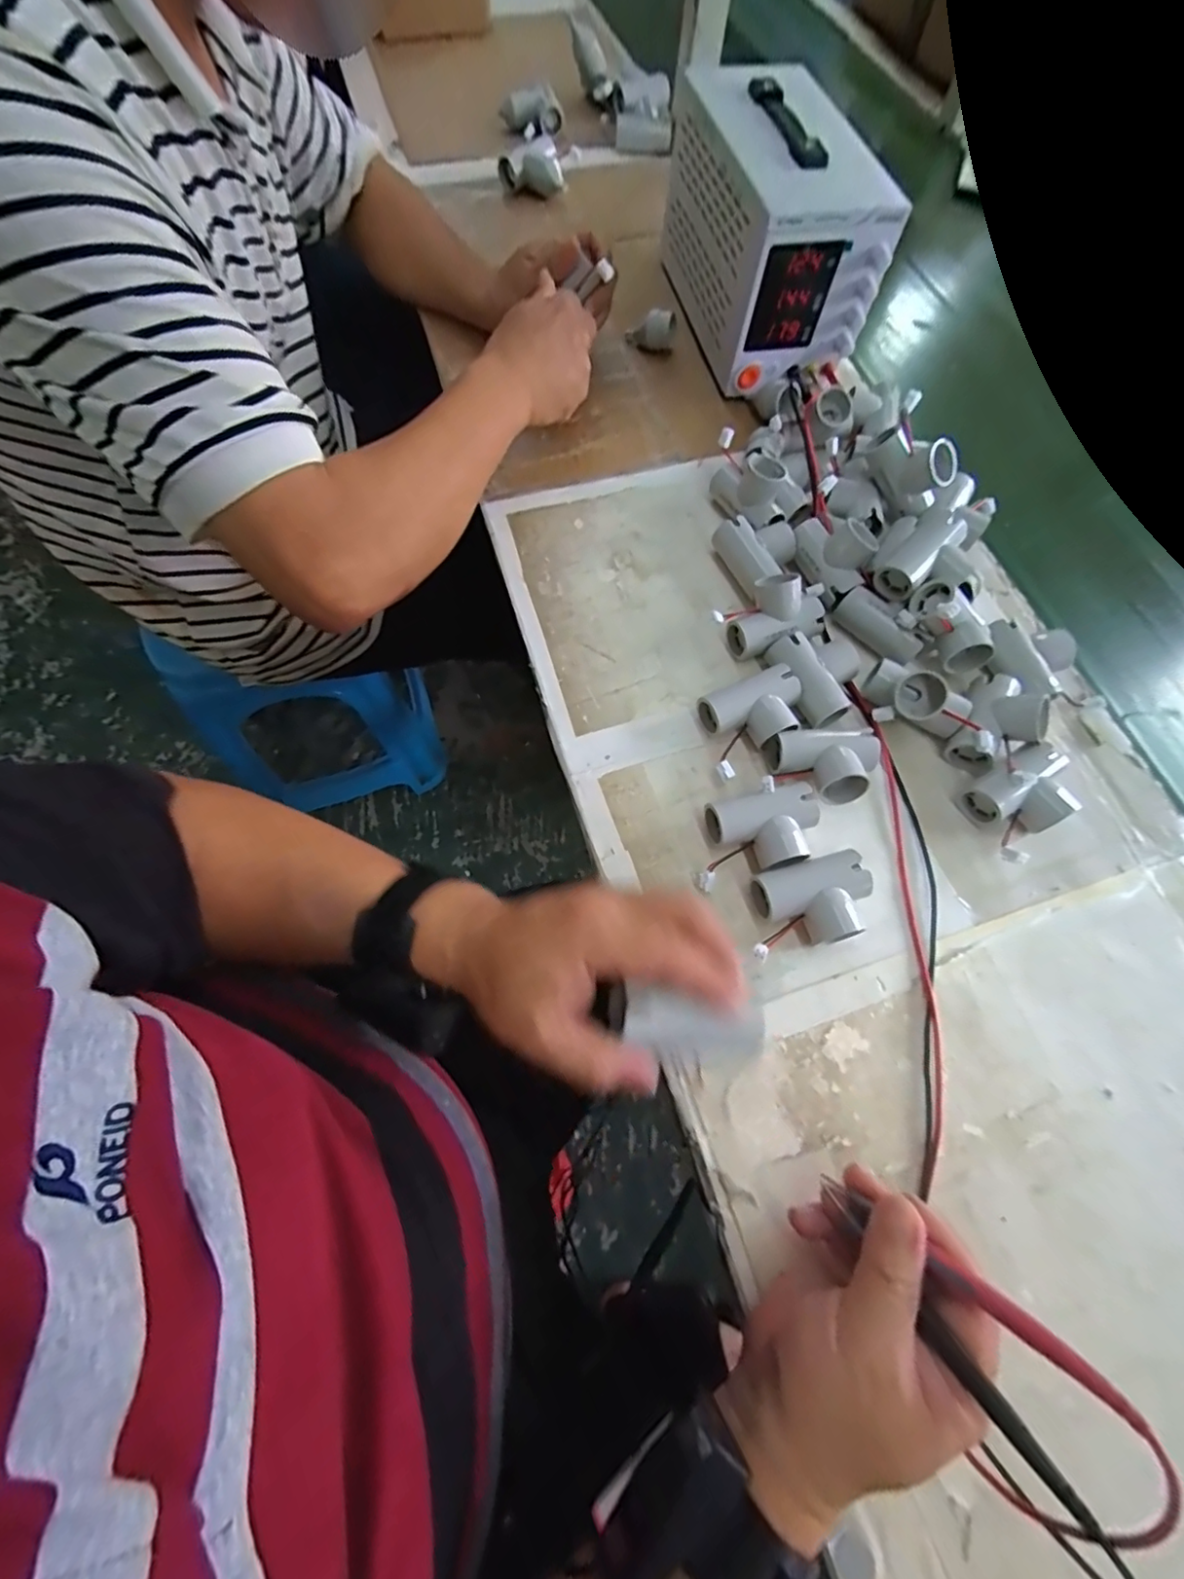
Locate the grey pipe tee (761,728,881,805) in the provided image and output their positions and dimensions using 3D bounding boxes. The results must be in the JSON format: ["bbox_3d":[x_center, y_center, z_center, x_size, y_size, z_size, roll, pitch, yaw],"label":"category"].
[{"bbox_3d":[0.173,-0.020,0.418,0.080,0.039,0.053,4,68,-1],"label":"grey pipe tee"}]

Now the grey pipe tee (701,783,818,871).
[{"bbox_3d":[0.122,0.030,0.398,0.074,0.031,0.052,-10,69,-7],"label":"grey pipe tee"}]

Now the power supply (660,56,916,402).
[{"bbox_3d":[0.169,-0.551,0.569,0.129,0.152,0.257,-11,69,-7],"label":"power supply"}]

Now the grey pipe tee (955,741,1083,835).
[{"bbox_3d":[0.320,0.002,0.418,0.077,0.038,0.057,-32,73,-14],"label":"grey pipe tee"}]

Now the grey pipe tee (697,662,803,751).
[{"bbox_3d":[0.125,-0.058,0.435,0.074,0.030,0.053,-23,71,-12],"label":"grey pipe tee"}]

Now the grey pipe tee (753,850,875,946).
[{"bbox_3d":[0.151,0.075,0.380,0.074,0.035,0.053,-13,69,-8],"label":"grey pipe tee"}]

